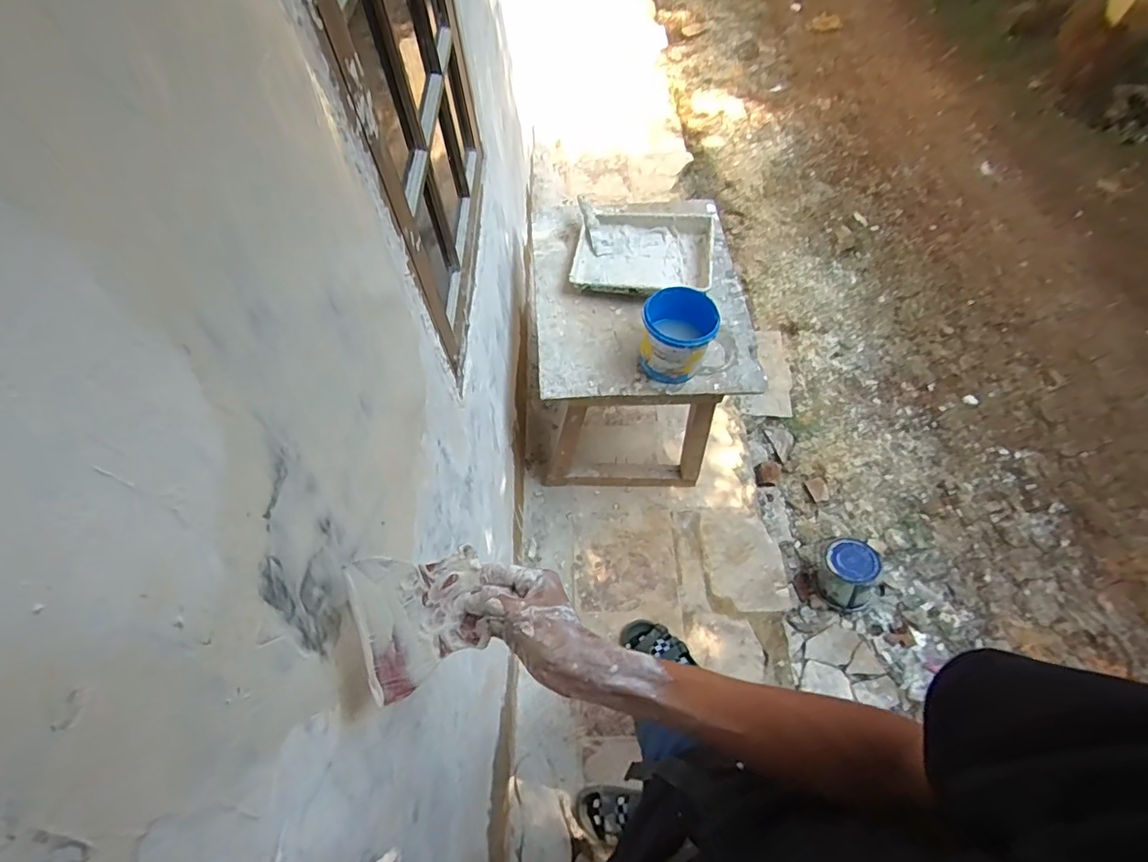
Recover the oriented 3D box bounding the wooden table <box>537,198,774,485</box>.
[{"bbox_3d":[0.171,-0.251,1.609,0.563,0.516,0.670,-3,60,2],"label":"wooden table"}]

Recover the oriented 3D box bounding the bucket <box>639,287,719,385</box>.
[{"bbox_3d":[0.233,-0.211,1.211,0.157,0.154,0.153,-1,60,2],"label":"bucket"}]

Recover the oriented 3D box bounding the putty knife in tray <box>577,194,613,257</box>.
[{"bbox_3d":[0.056,-0.565,1.469,0.060,0.019,0.202,-17,75,-7],"label":"putty knife in tray"}]

